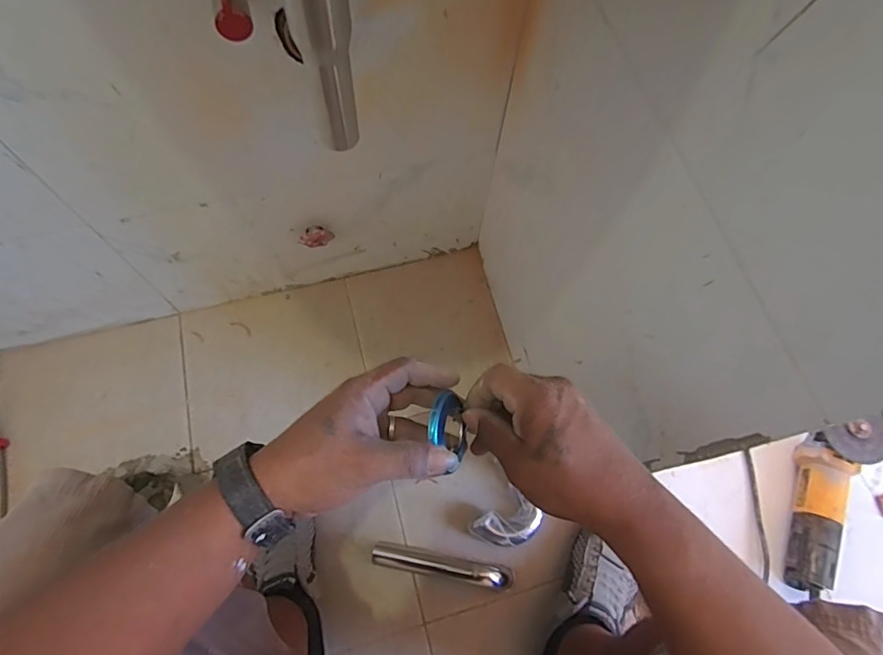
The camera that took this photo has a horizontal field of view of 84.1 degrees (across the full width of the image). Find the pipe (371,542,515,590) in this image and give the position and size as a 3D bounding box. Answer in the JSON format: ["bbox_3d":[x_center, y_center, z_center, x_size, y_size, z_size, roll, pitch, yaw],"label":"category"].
[{"bbox_3d":[0.003,0.355,0.729,0.209,0.039,0.033,10,66,2],"label":"pipe"}]

